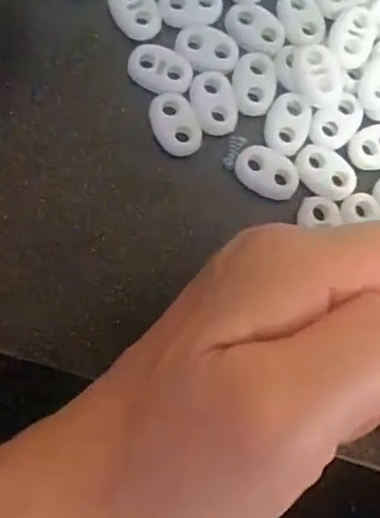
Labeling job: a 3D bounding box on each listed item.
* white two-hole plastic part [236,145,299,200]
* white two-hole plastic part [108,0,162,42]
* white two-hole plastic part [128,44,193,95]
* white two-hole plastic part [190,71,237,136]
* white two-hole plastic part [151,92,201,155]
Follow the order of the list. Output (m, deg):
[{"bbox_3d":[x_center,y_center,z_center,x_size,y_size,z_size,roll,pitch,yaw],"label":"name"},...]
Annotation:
[{"bbox_3d":[0.027,-0.030,0.211,0.023,0.004,0.016,25,81,-2],"label":"white two-hole plastic part"},{"bbox_3d":[-0.020,-0.088,0.216,0.015,0.004,0.024,-20,85,-8],"label":"white two-hole plastic part"},{"bbox_3d":[-0.010,-0.065,0.211,0.022,0.004,0.015,23,81,-3],"label":"white two-hole plastic part"},{"bbox_3d":[0.008,-0.054,0.212,0.014,0.004,0.022,-12,84,-7],"label":"white two-hole plastic part"},{"bbox_3d":[-0.005,-0.046,0.209,0.015,0.004,0.022,-22,85,-9],"label":"white two-hole plastic part"}]

